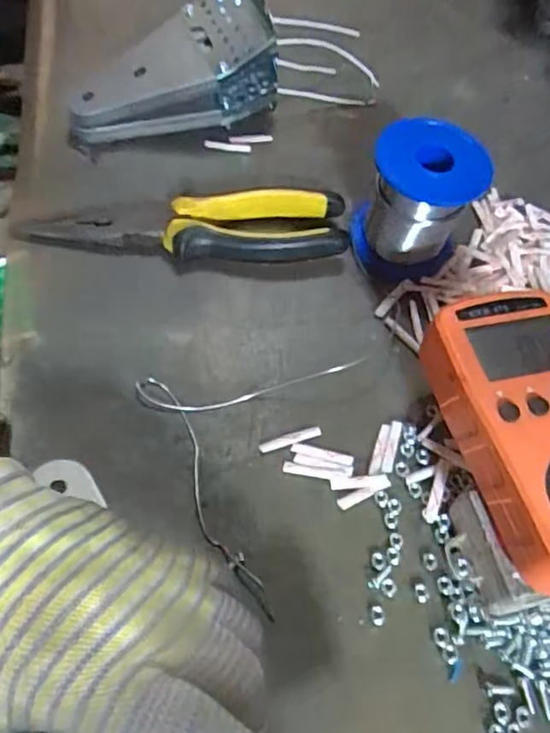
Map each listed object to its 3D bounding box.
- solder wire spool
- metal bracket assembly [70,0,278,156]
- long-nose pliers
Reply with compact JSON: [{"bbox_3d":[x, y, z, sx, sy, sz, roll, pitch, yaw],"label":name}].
[{"bbox_3d":[0.079,-0.091,0.322,0.060,0.070,0.056,2,61,-3],"label":"solder wire spool"},{"bbox_3d":[-0.068,-0.190,0.373,0.134,0.066,0.065,-10,62,-10],"label":"metal bracket assembly"},{"bbox_3d":[-0.051,-0.080,0.333,0.180,0.023,0.038,-1,61,-5],"label":"long-nose pliers"}]

